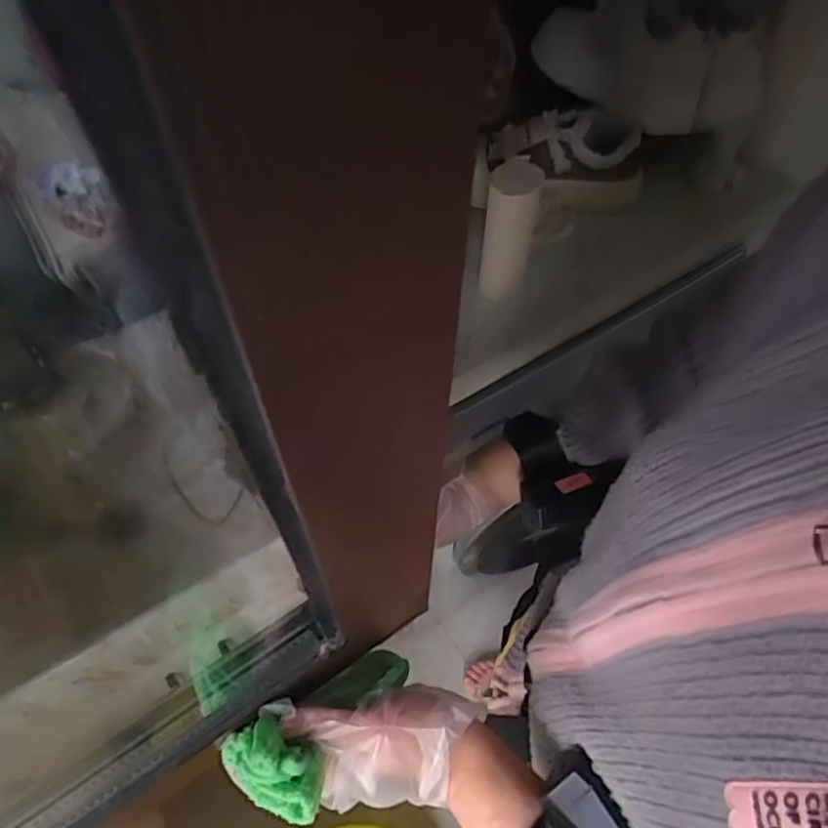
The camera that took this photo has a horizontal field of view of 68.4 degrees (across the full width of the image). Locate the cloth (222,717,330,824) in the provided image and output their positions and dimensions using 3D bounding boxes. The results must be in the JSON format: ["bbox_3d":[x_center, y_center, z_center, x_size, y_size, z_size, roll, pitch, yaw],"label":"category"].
[{"bbox_3d":[-0.074,0.184,0.317,0.060,0.023,0.034,30,61,18],"label":"cloth"}]

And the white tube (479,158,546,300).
[{"bbox_3d":[0.100,-0.194,0.646,0.049,0.139,0.053,9,57,5],"label":"white tube"}]

